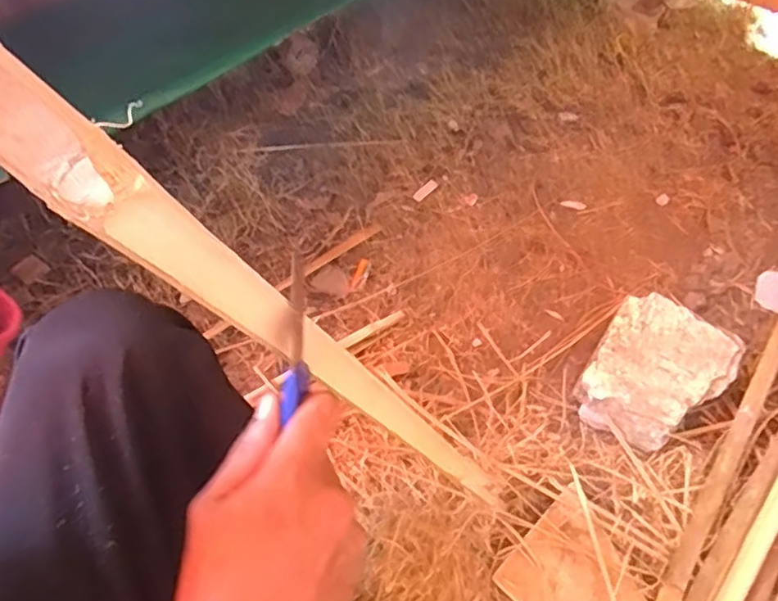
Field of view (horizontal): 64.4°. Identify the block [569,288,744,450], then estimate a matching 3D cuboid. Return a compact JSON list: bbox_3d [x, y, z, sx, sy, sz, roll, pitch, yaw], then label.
[{"bbox_3d":[0.352,0.102,0.826,0.151,0.093,0.192,34,60,27],"label":"block"}]

